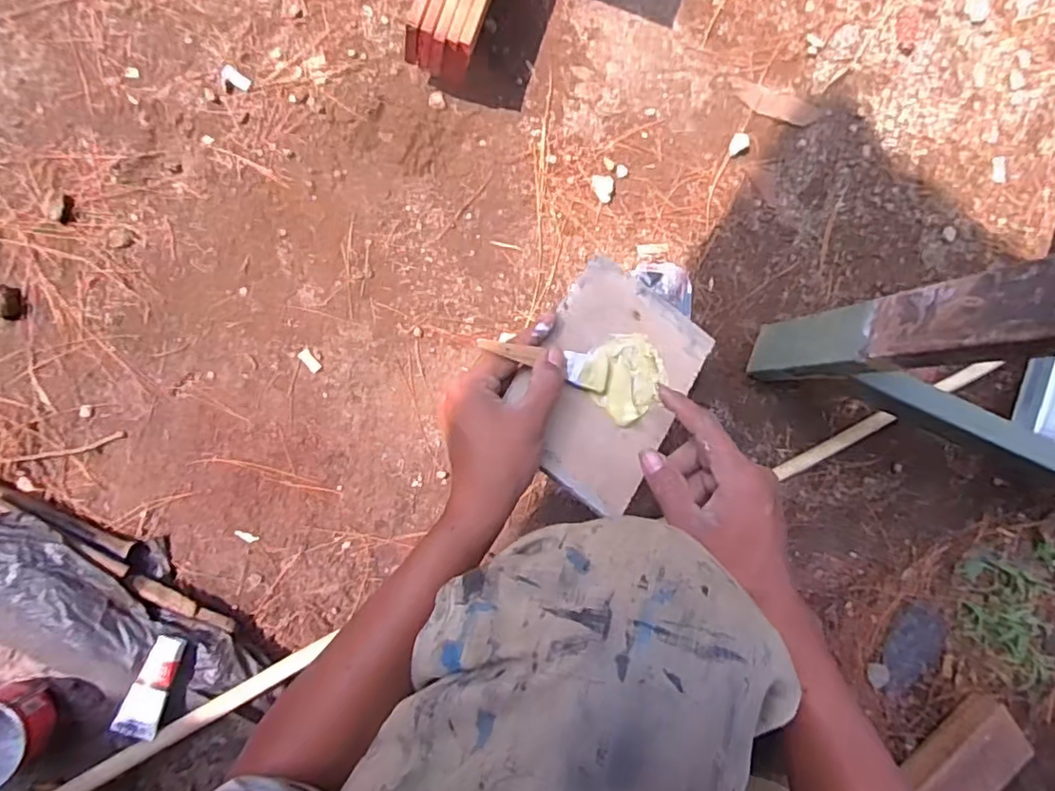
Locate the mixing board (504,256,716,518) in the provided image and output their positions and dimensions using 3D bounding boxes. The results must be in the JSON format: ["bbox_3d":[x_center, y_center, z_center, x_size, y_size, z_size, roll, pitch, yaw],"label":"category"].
[{"bbox_3d":[0.065,-0.009,0.499,0.131,0.010,0.177,36,74,-16],"label":"mixing board"}]

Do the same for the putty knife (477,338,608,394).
[{"bbox_3d":[0.014,-0.025,0.468,0.110,0.007,0.027,11,88,-23],"label":"putty knife"}]

